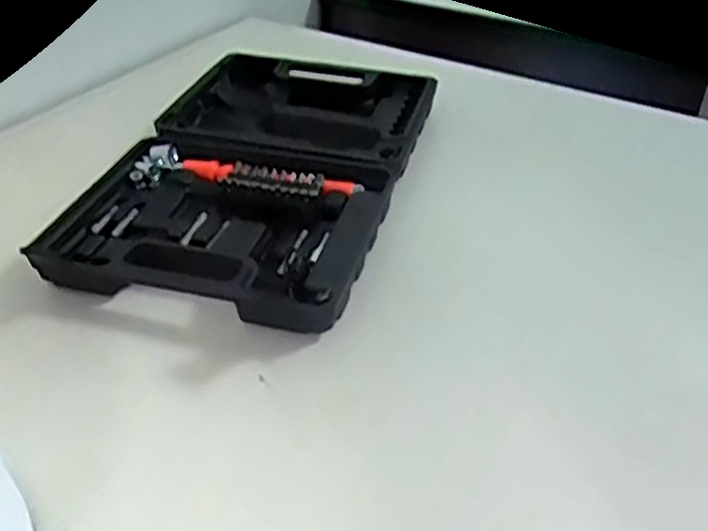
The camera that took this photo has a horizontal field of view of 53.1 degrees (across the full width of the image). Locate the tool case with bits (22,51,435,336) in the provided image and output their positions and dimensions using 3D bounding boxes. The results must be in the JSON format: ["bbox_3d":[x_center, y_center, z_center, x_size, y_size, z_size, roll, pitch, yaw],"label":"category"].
[{"bbox_3d":[-0.069,-0.086,0.556,0.218,0.032,0.349,11,40,12],"label":"tool case with bits"}]

